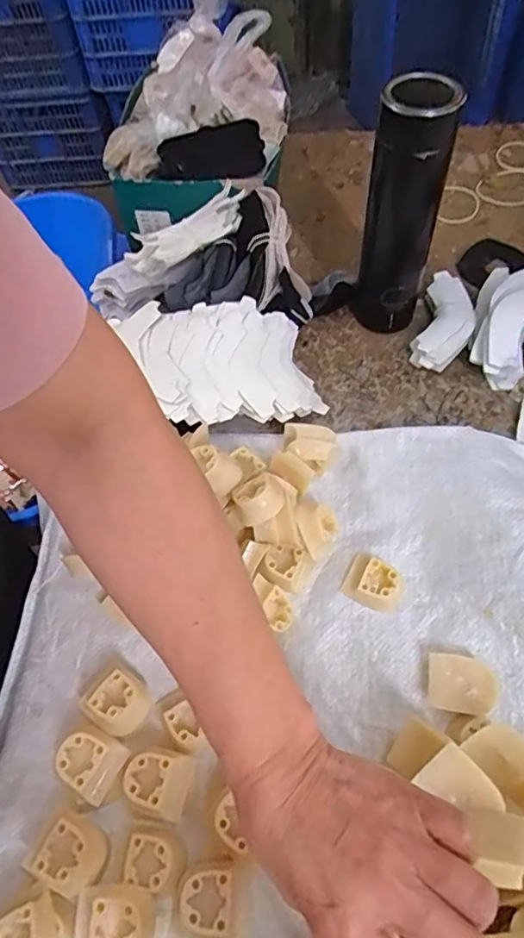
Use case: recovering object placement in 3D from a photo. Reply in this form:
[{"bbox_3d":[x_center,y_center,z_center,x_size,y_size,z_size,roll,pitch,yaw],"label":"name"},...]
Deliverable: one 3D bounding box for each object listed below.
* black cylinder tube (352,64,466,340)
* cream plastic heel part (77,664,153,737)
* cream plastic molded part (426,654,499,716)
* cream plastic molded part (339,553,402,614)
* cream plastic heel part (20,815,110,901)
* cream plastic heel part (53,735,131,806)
[{"bbox_3d":[0.127,-0.230,0.525,0.063,0.233,0.061,11,60,11],"label":"black cylinder tube"},{"bbox_3d":[-0.104,0.168,0.405,0.047,0.031,0.039,30,65,21],"label":"cream plastic heel part"},{"bbox_3d":[0.144,0.155,0.405,0.047,0.011,0.038,0,63,26],"label":"cream plastic molded part"},{"bbox_3d":[0.090,0.091,0.452,0.046,0.019,0.038,26,64,19],"label":"cream plastic molded part"},{"bbox_3d":[-0.121,0.245,0.360,0.041,0.031,0.036,23,63,18],"label":"cream plastic heel part"},{"bbox_3d":[-0.117,0.202,0.387,0.039,0.030,0.037,28,65,20],"label":"cream plastic heel part"}]

